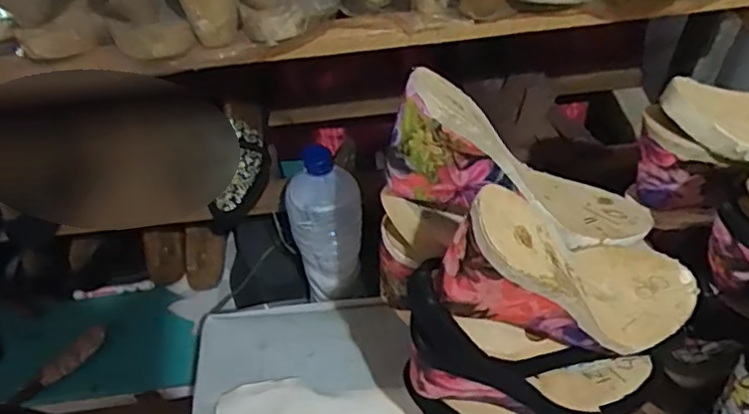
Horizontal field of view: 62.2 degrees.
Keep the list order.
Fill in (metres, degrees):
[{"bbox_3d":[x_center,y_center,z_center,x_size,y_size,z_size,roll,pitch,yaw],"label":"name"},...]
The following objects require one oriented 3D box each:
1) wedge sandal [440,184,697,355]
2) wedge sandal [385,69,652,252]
[{"bbox_3d":[0.133,0.061,0.439,0.236,0.091,0.079,16,36,-38],"label":"wedge sandal"},{"bbox_3d":[0.110,-0.013,0.497,0.251,0.089,0.087,21,40,-30],"label":"wedge sandal"}]

